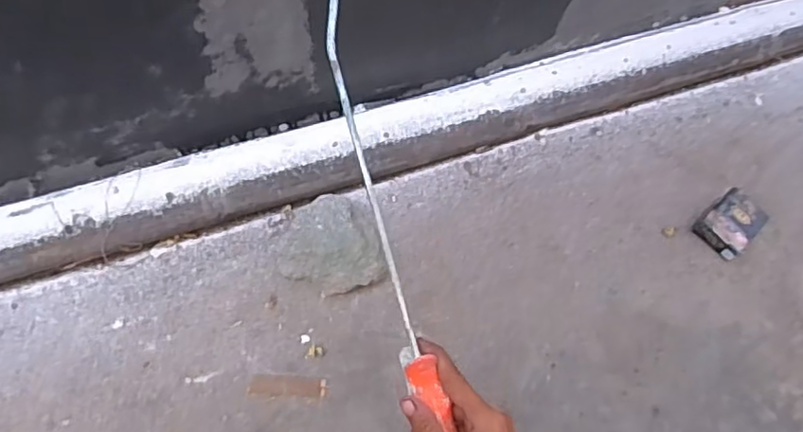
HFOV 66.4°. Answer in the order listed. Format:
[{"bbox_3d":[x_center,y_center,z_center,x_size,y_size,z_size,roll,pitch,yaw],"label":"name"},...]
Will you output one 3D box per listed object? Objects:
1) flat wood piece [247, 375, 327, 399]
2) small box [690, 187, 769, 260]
[{"bbox_3d":[-0.129,0.192,0.692,0.085,0.004,0.024,2,59,-3],"label":"flat wood piece"},{"bbox_3d":[0.443,0.010,0.823,0.098,0.026,0.064,-36,68,-22],"label":"small box"}]

